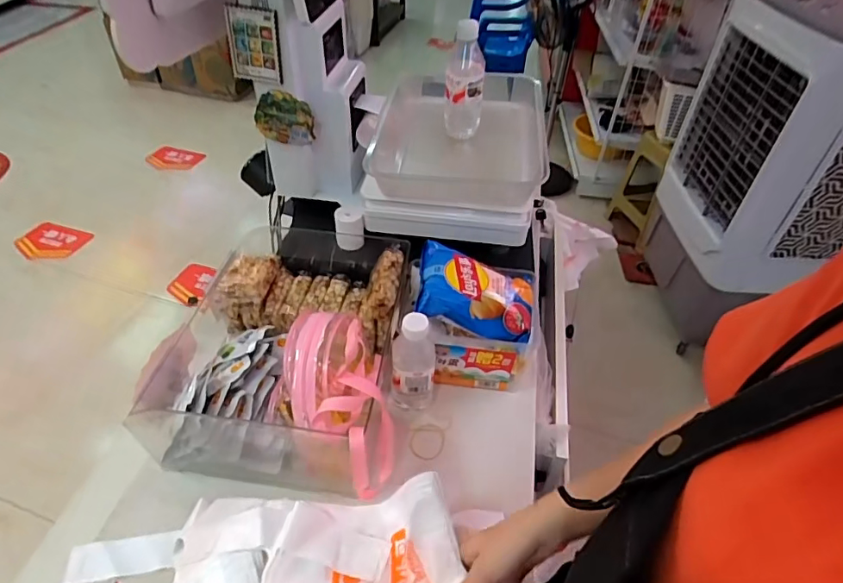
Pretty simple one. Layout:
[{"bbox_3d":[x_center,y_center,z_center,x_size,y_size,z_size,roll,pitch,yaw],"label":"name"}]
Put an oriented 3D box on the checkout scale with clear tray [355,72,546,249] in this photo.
[{"bbox_3d":[0.061,-0.235,0.842,0.269,0.123,0.340,4,46,3],"label":"checkout scale with clear tray"}]

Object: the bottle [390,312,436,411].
[{"bbox_3d":[-0.010,0.094,0.657,0.057,0.166,0.068,-1,46,-2],"label":"bottle"}]

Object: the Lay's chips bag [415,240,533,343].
[{"bbox_3d":[0.079,-0.001,0.690,0.170,0.050,0.117,17,59,-10],"label":"Lay's chips bag"}]

